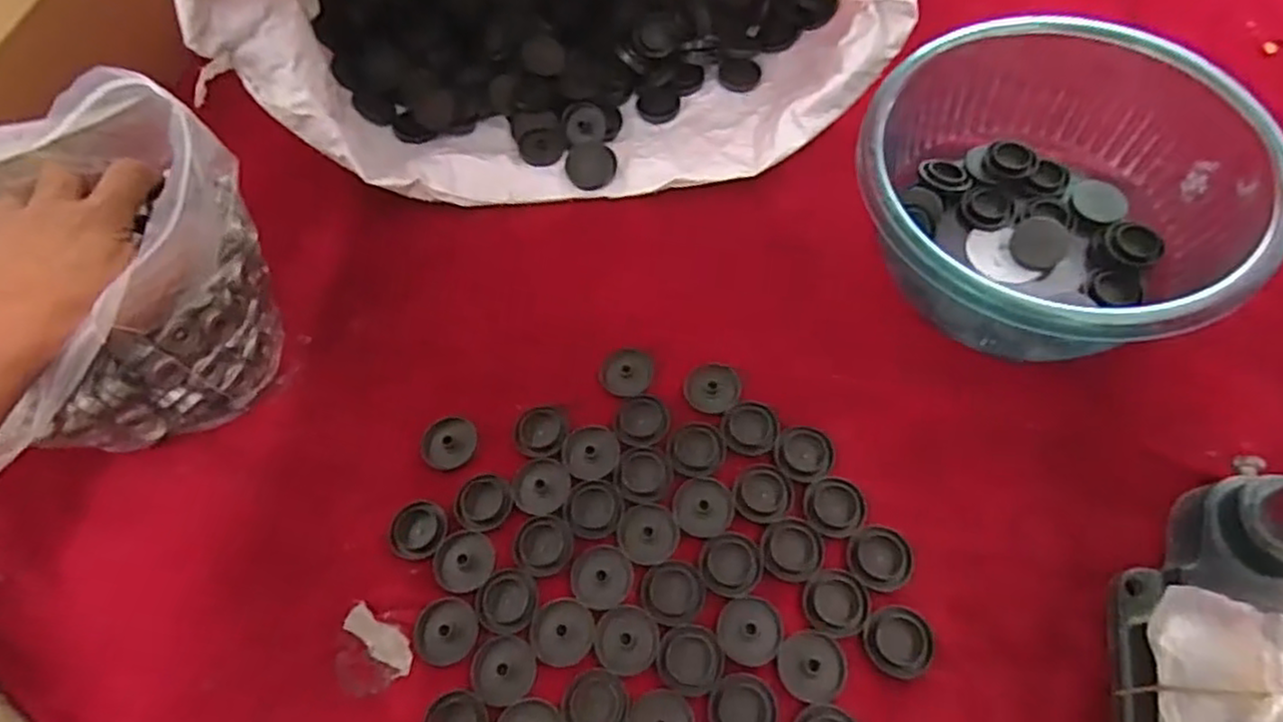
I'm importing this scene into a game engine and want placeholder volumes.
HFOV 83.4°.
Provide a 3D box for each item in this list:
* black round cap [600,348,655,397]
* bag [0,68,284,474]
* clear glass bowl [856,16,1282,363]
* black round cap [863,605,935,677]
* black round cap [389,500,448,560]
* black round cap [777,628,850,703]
[{"bbox_3d":[-0.009,0.006,0.442,0.030,0.005,0.029,-3,62,5],"label":"black round cap"},{"bbox_3d":[-0.299,-0.046,0.389,0.153,0.186,0.175,23,67,15],"label":"bag"},{"bbox_3d":[0.234,-0.093,0.422,0.199,0.093,0.181,-3,62,5],"label":"clear glass bowl"},{"bbox_3d":[0.128,0.139,0.357,0.033,0.004,0.032,-3,62,5],"label":"black round cap"},{"bbox_3d":[-0.127,0.097,0.411,0.034,0.009,0.032,-3,62,5],"label":"black round cap"},{"bbox_3d":[0.085,0.151,0.356,0.033,0.004,0.032,-3,62,5],"label":"black round cap"}]

